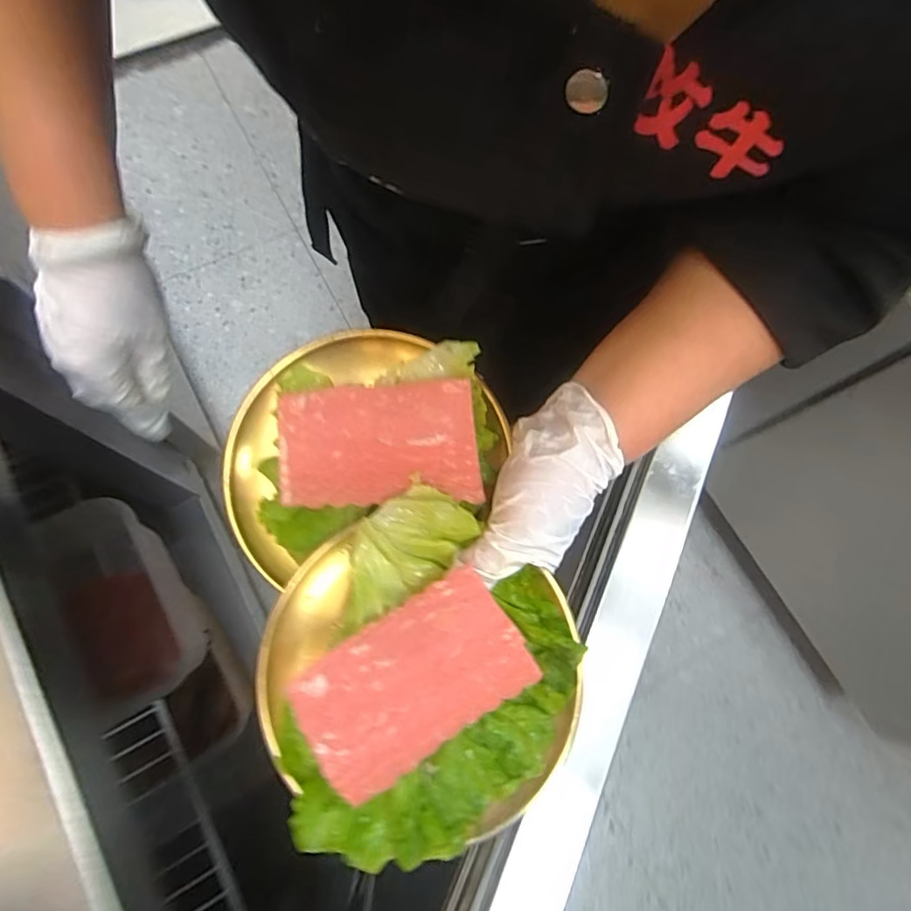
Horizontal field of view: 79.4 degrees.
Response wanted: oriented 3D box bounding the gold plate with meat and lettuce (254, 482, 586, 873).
[{"bbox_3d":[-0.022,0.111,0.281,0.160,0.028,0.158,-1,73,2],"label":"gold plate with meat and lettuce"}]

